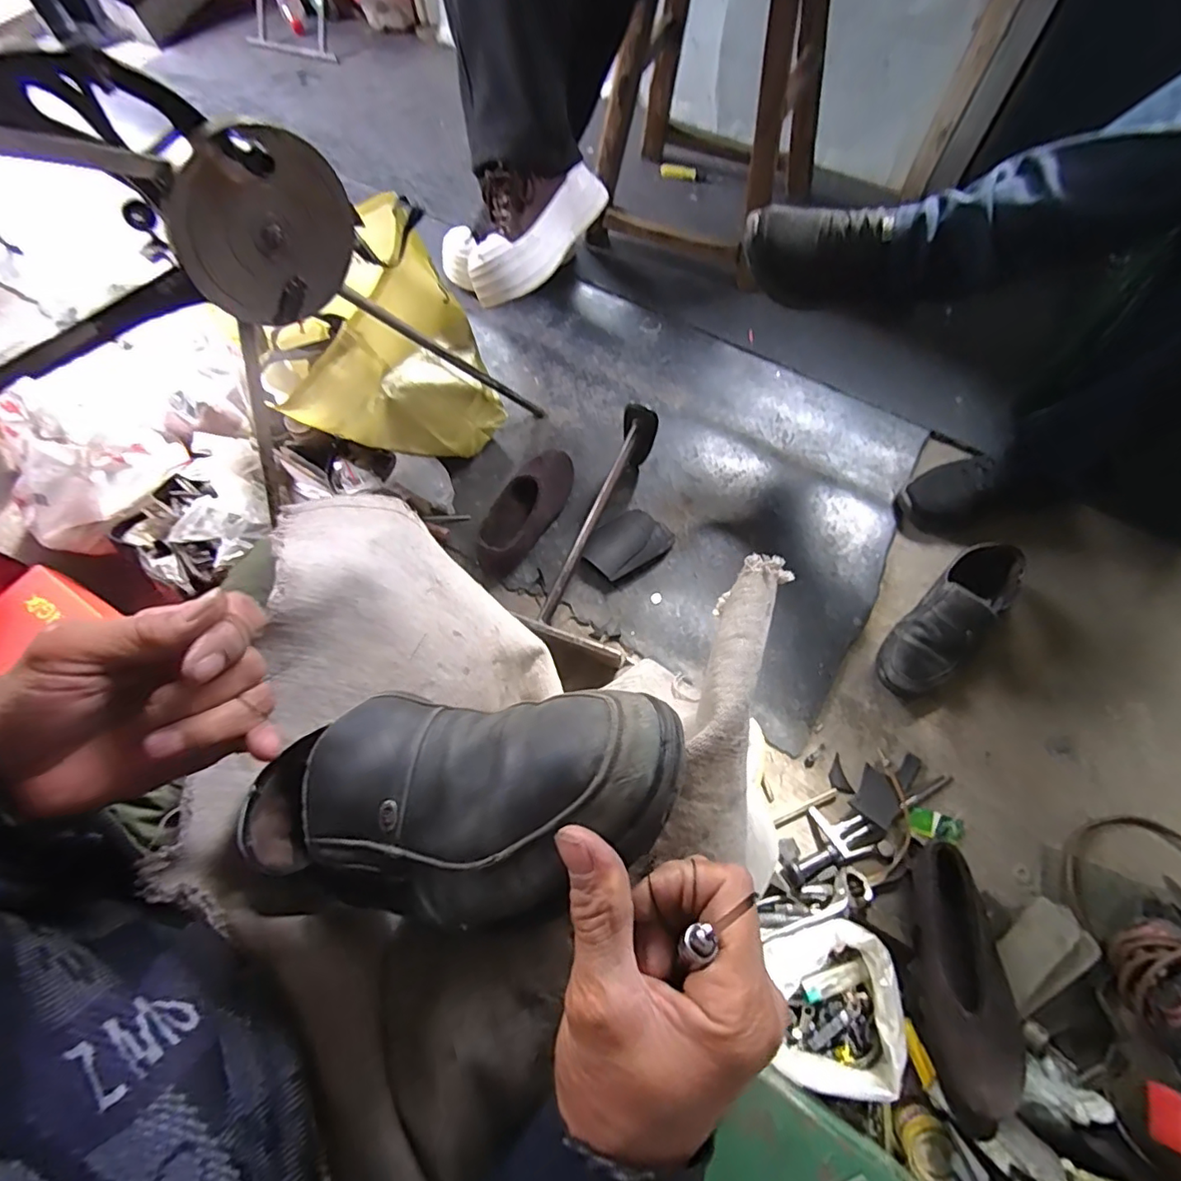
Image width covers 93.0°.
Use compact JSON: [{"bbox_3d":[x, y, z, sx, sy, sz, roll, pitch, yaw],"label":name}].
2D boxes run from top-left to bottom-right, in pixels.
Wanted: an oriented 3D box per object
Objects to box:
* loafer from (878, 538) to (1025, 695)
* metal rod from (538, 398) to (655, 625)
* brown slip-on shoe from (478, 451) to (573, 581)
[{"bbox_3d":[0.502,0.038,0.779,0.094,0.078,0.258,41,73,17],"label":"loafer"},{"bbox_3d":[0.013,-0.103,0.816,0.050,0.141,0.332,22,69,11],"label":"metal rod"},{"bbox_3d":[-0.102,-0.127,0.876,0.087,0.056,0.236,26,69,12],"label":"brown slip-on shoe"}]

